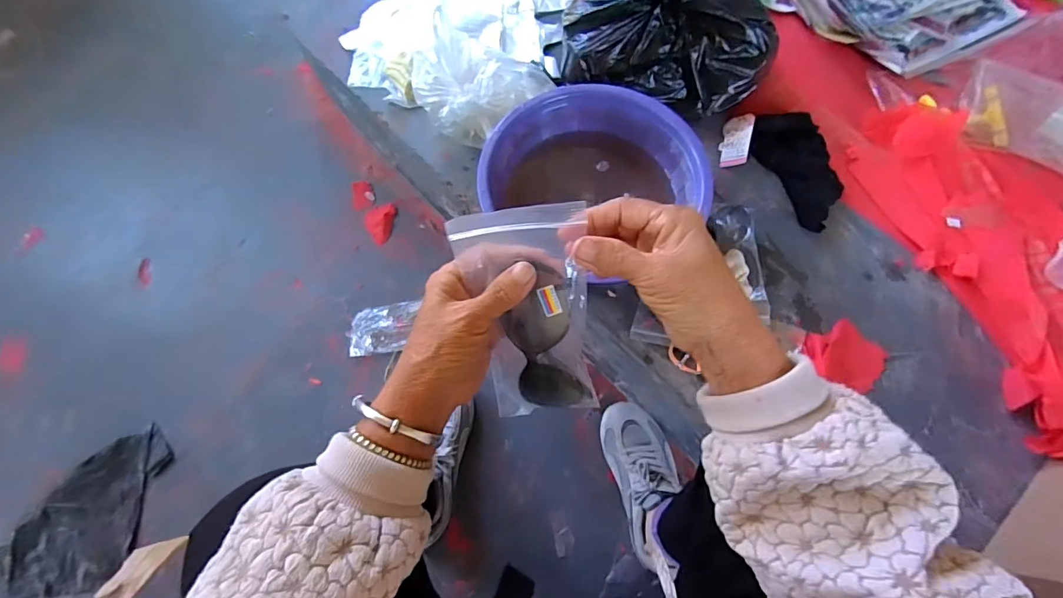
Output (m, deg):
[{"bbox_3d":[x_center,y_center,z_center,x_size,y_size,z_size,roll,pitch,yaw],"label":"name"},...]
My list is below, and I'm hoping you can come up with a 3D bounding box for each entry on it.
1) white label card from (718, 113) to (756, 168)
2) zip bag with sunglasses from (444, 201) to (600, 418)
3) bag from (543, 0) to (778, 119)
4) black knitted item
[{"bbox_3d":[0.316,-0.245,0.727,0.045,0.006,0.087,8,76,40],"label":"white label card"},{"bbox_3d":[-0.001,0.019,0.337,0.082,0.174,0.038,-8,29,-2],"label":"zip bag with sunglasses"},{"bbox_3d":[0.200,-0.406,0.673,0.312,0.214,0.182,9,70,4],"label":"bag"},{"bbox_3d":[0.400,-0.196,0.691,0.103,0.050,0.193,-11,70,-3],"label":"black knitted item"}]

